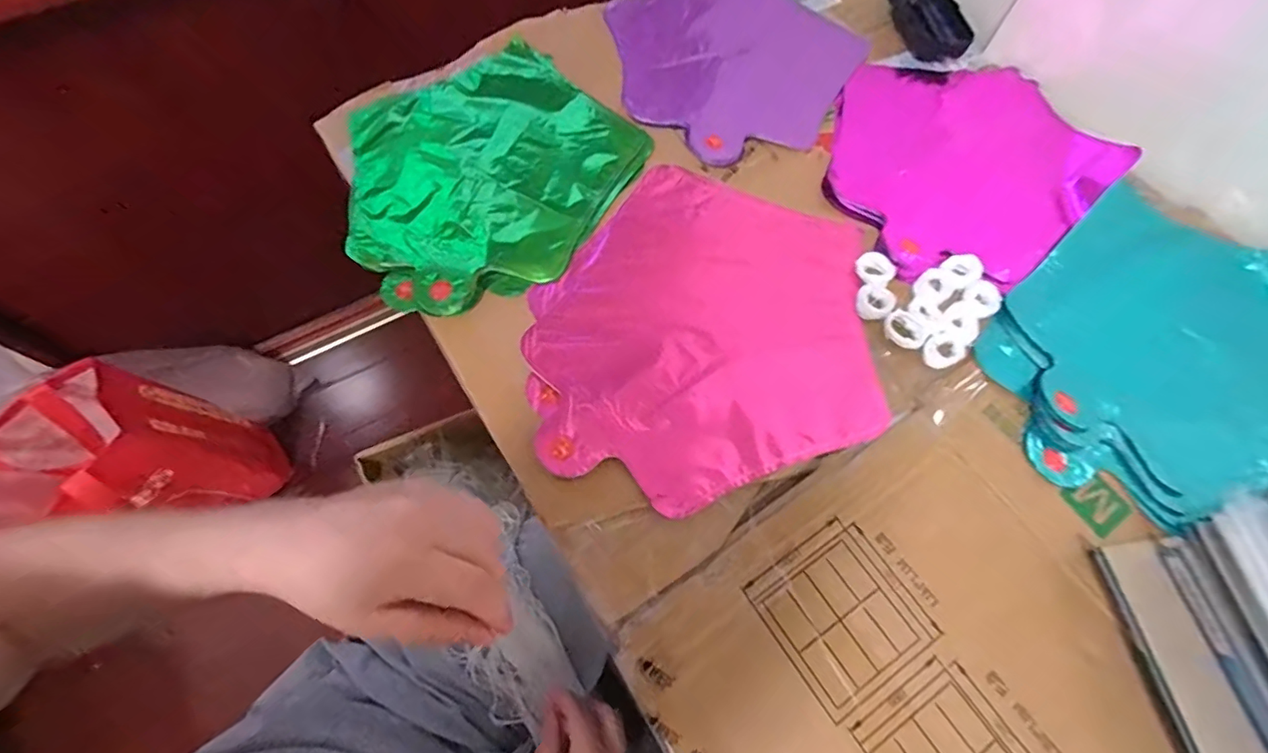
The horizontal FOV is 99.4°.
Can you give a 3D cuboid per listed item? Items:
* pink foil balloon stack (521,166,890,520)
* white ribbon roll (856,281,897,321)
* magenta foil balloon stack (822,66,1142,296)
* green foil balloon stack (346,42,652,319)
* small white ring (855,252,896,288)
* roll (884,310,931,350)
[{"bbox_3d":[0.049,-0.041,0.380,0.231,0.011,0.253,0,66,-2],"label":"pink foil balloon stack"},{"bbox_3d":[0.171,-0.053,0.381,0.025,0.006,0.028,24,68,8],"label":"white ribbon roll"},{"bbox_3d":[0.266,-0.188,0.444,0.249,0.014,0.218,-34,71,-15],"label":"magenta foil balloon stack"},{"bbox_3d":[-0.125,-0.170,0.430,0.228,0.008,0.236,40,71,14],"label":"green foil balloon stack"},{"bbox_3d":[0.175,-0.078,0.391,0.027,0.007,0.025,1,66,-1],"label":"small white ring"},{"bbox_3d":[0.191,-0.033,0.377,0.029,0.006,0.023,29,69,11],"label":"roll"}]

